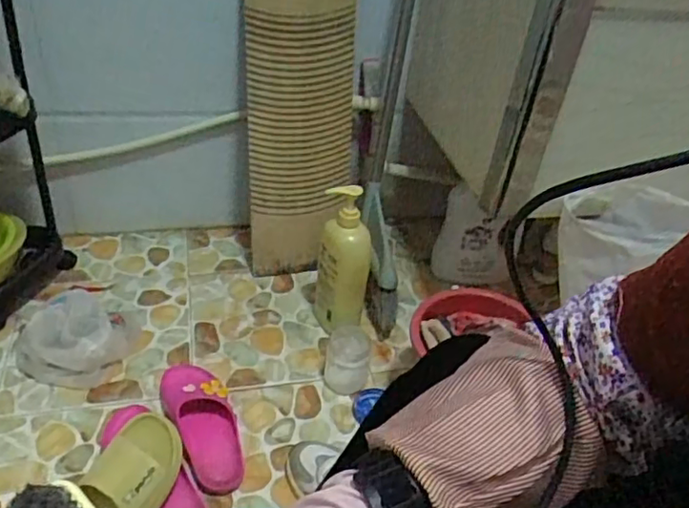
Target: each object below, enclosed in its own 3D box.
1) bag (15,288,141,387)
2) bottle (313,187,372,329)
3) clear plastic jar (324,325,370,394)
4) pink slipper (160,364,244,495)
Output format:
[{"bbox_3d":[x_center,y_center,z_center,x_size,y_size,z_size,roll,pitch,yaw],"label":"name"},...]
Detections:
[{"bbox_3d":[-0.457,0.125,1.063,0.173,0.086,0.198,22,42,18],"label":"bag"},{"bbox_3d":[0.000,0.007,1.086,0.092,0.316,0.082,7,37,0],"label":"bottle"},{"bbox_3d":[0.004,0.180,1.045,0.070,0.097,0.074,4,40,-3],"label":"clear plastic jar"},{"bbox_3d":[-0.217,0.258,0.957,0.096,0.055,0.227,-15,44,-23],"label":"pink slipper"}]

